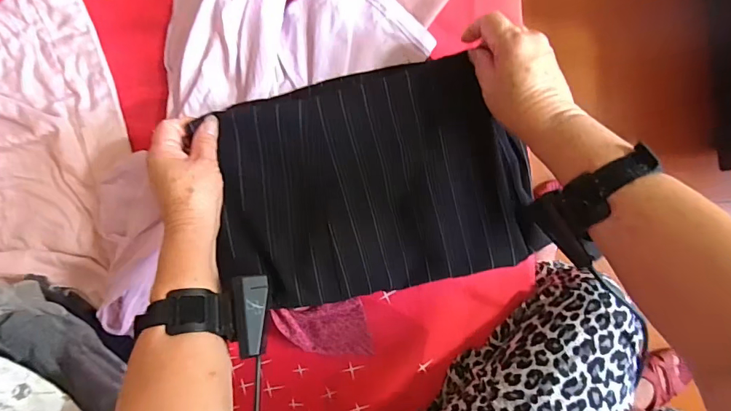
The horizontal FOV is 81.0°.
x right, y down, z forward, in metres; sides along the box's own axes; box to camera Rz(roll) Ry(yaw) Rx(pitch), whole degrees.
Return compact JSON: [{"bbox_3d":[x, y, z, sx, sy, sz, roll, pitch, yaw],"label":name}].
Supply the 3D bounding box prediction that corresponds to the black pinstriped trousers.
[{"bbox_3d":[0.008,-0.020,0.442,0.306,0.055,0.214,-11,86,6],"label":"black pinstriped trousers"}]

